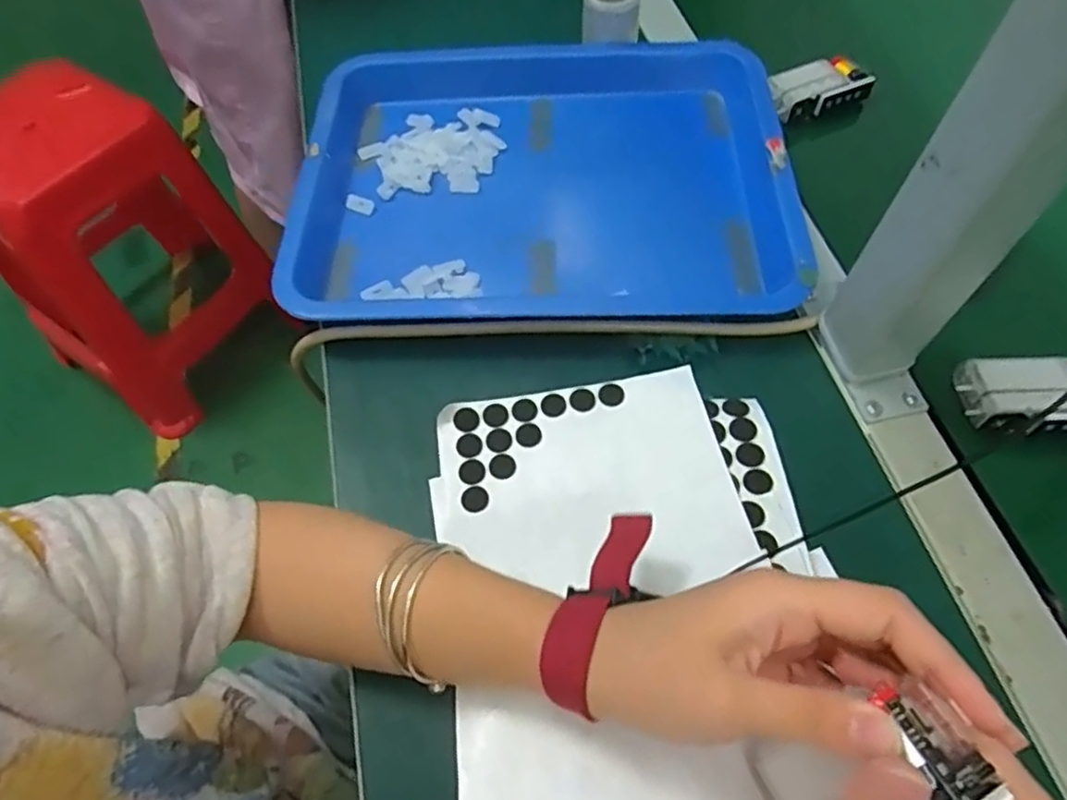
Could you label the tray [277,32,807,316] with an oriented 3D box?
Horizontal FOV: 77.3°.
[{"bbox_3d":[0.008,-0.163,0.482,0.337,0.068,0.261,0,59,2],"label":"tray"}]

